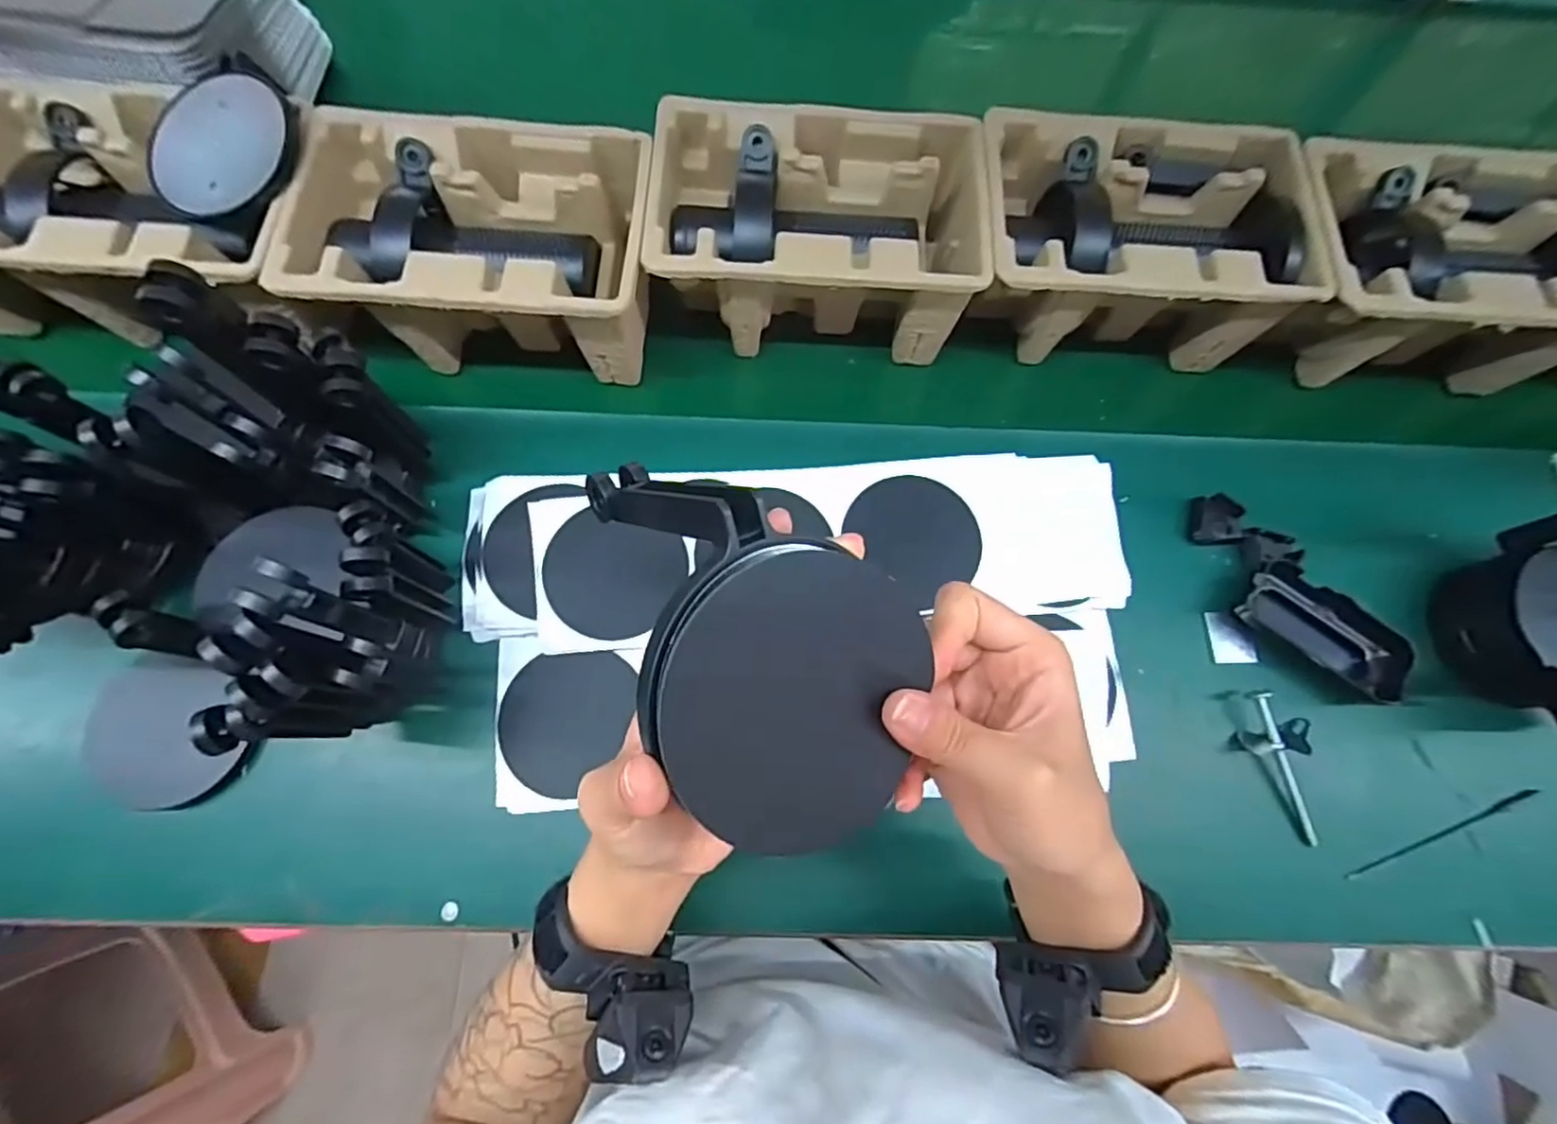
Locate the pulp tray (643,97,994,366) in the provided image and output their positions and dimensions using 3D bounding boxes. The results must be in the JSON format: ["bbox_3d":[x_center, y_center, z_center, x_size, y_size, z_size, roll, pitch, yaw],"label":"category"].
[{"bbox_3d":[0.026,-0.232,0.476,0.220,0.098,0.140,3,70,-2],"label":"pulp tray"}]

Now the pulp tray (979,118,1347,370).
[{"bbox_3d":[0.252,-0.226,0.483,0.222,0.103,0.143,-2,70,-4],"label":"pulp tray"}]

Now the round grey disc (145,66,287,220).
[{"bbox_3d":[-0.359,-0.266,0.418,0.083,0.007,0.091,0,89,6],"label":"round grey disc"}]

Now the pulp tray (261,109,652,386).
[{"bbox_3d":[-0.201,-0.214,0.463,0.229,0.099,0.152,3,70,-2],"label":"pulp tray"}]

